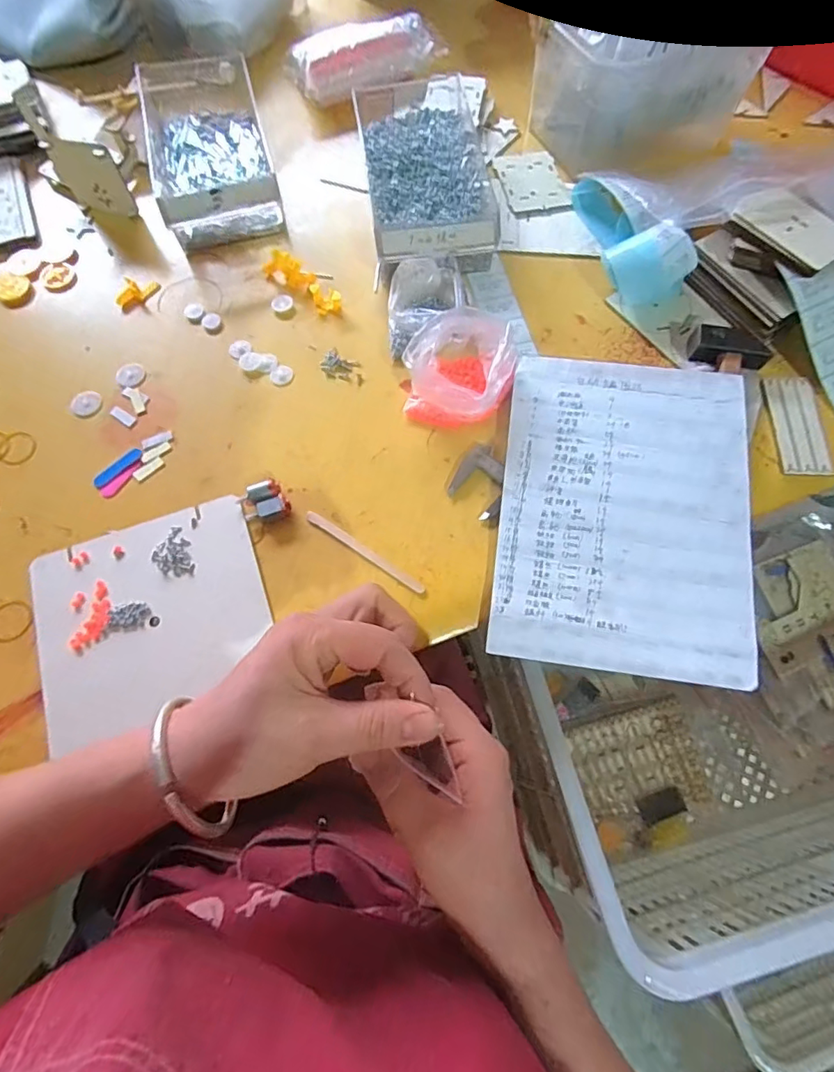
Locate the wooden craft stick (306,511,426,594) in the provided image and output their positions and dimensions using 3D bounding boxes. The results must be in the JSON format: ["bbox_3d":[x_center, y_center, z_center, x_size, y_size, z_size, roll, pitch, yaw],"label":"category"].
[{"bbox_3d":[-0.044,0.013,0.442,0.120,0.005,0.009,33,72,13],"label":"wooden craft stick"}]

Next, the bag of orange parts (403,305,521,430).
[{"bbox_3d":[0.041,-0.156,0.477,0.091,0.060,0.102,17,69,7],"label":"bag of orange parts"}]

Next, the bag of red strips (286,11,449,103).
[{"bbox_3d":[-0.057,-0.594,0.669,0.201,0.061,0.093,-12,69,-4],"label":"bag of red strips"}]

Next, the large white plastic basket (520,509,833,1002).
[{"bbox_3d":[0.418,0.166,0.624,0.617,0.321,0.366,-15,69,-5],"label":"large white plastic basket"}]

